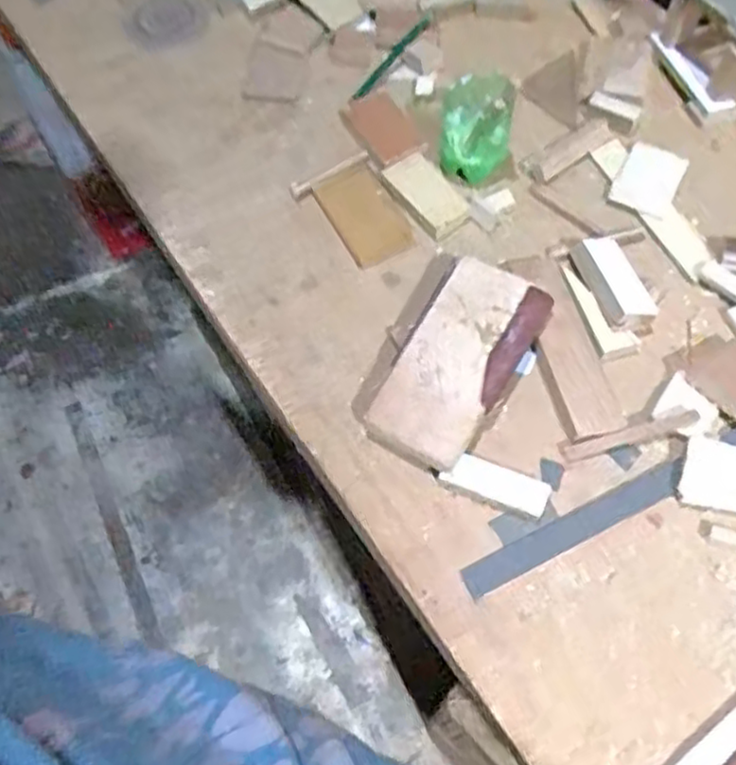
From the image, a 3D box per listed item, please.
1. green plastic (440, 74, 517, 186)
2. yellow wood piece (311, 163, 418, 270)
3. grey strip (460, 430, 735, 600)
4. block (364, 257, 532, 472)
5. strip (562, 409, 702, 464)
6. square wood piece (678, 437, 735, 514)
[{"bbox_3d":[0.086,-0.204,0.572,0.059,0.084,0.043,13,67,10],"label":"green plastic"},{"bbox_3d":[-0.004,-0.141,0.599,0.053,0.012,0.089,-27,68,-9],"label":"yellow wood piece"},{"bbox_3d":[0.218,0.056,0.483,0.340,0.008,0.022,-25,67,-8],"label":"grey strip"},{"bbox_3d":[0.063,-0.014,0.511,0.074,0.034,0.152,27,70,15],"label":"block"},{"bbox_3d":[0.182,0.037,0.495,0.095,0.007,0.011,-16,67,-4],"label":"strip"},{"bbox_3d":[0.232,0.062,0.477,0.044,0.005,0.046,12,68,8],"label":"square wood piece"}]

